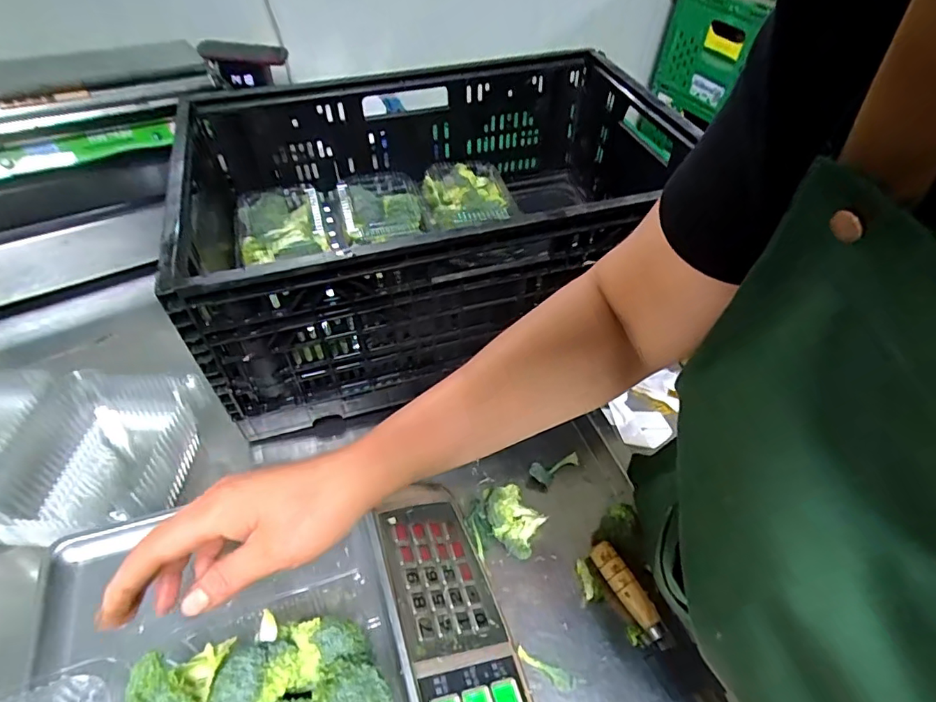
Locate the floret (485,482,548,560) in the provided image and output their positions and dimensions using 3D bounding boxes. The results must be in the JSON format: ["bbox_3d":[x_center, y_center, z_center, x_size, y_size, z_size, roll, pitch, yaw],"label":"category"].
[{"bbox_3d":[0.051,0.180,0.549,0.050,0.034,0.070,-26,55,-26],"label":"floret"}]

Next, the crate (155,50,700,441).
[{"bbox_3d":[-0.038,-0.189,0.711,0.619,0.231,0.425,-11,50,-15],"label":"crate"}]

